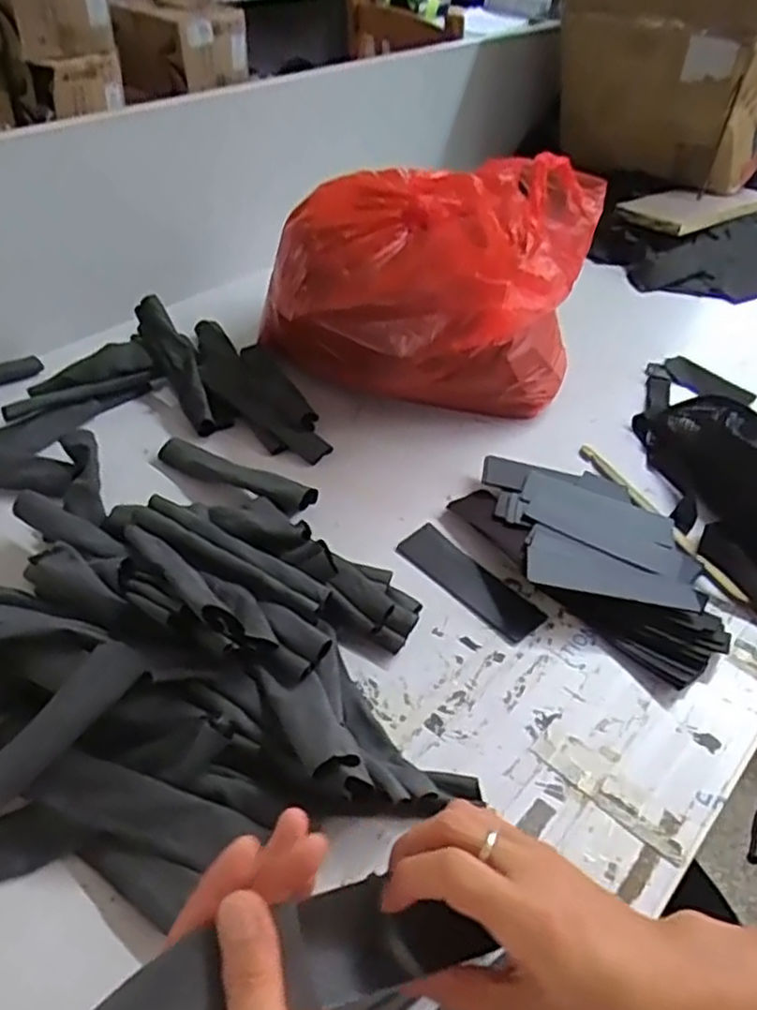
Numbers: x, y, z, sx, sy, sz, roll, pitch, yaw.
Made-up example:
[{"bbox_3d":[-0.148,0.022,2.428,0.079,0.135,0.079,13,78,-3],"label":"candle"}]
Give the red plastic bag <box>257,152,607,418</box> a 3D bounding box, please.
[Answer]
[{"bbox_3d":[0.044,-0.240,0.801,0.334,0.234,0.217,18,46,13],"label":"red plastic bag"}]

